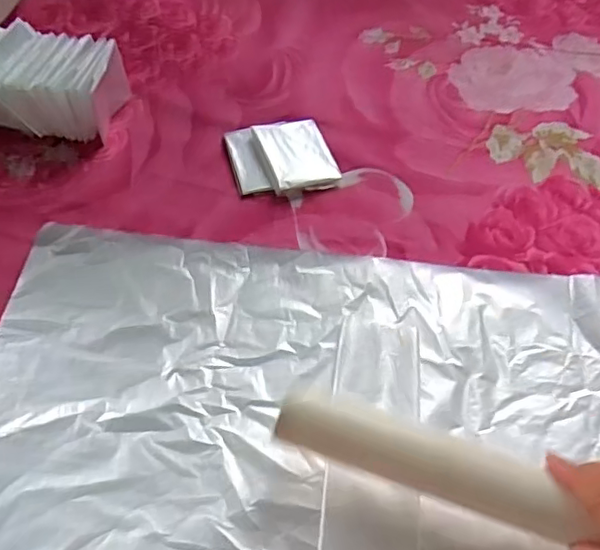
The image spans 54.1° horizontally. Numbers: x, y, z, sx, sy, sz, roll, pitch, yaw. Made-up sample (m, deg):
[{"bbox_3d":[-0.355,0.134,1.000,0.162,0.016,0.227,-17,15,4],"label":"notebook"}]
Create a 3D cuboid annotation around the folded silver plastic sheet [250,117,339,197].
[{"bbox_3d":[-0.005,-0.116,0.567,0.066,0.016,0.084,-16,57,-12],"label":"folded silver plastic sheet"}]

